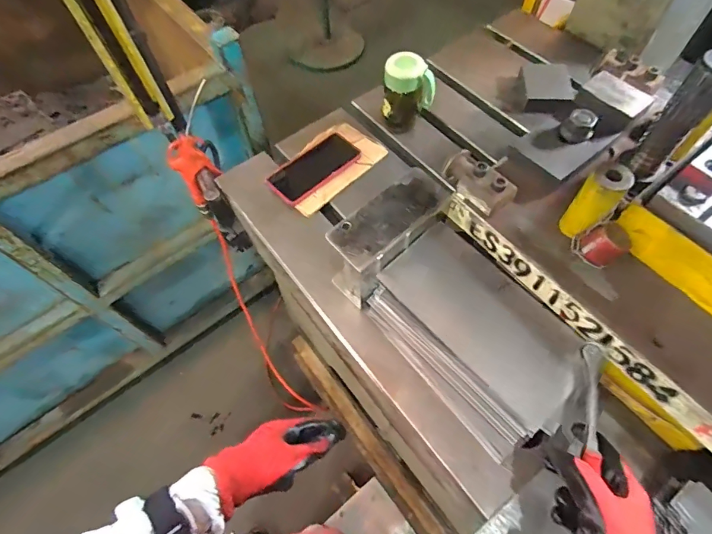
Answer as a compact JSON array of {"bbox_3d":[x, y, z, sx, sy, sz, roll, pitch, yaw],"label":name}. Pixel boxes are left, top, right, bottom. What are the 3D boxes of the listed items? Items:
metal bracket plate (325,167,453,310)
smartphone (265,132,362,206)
[{"bbox_3d":[0.044,-0.032,0.587,0.182,0.125,0.079,-38,66,-18],"label":"metal bracket plate"},{"bbox_3d":[-0.075,-0.172,0.724,0.158,0.015,0.078,-40,71,-16],"label":"smartphone"}]

